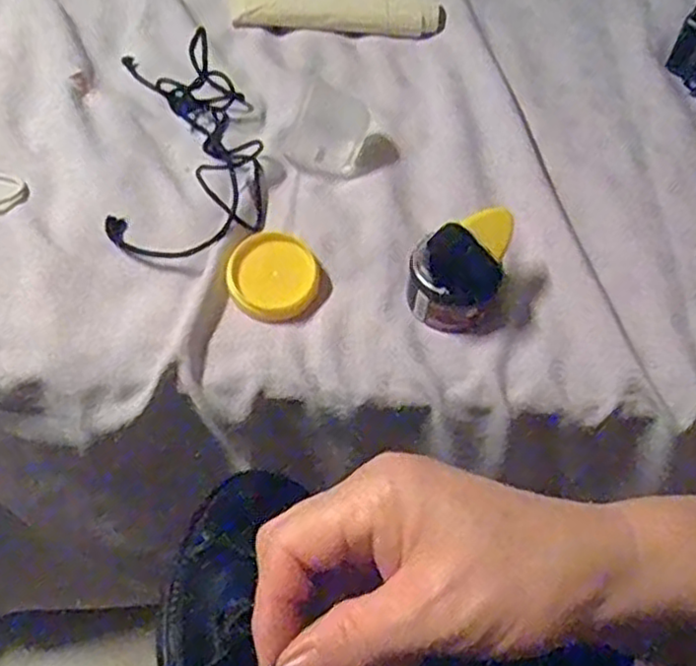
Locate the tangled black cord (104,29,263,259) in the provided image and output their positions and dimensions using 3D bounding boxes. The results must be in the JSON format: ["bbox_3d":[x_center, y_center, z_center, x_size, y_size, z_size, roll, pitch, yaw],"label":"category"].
[{"bbox_3d":[-0.116,-0.160,0.521,0.099,0.033,0.248,-3,52,-8],"label":"tangled black cord"}]

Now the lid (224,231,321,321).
[{"bbox_3d":[-0.046,-0.034,0.455,0.056,0.013,0.055,1,75,-3],"label":"lid"}]

